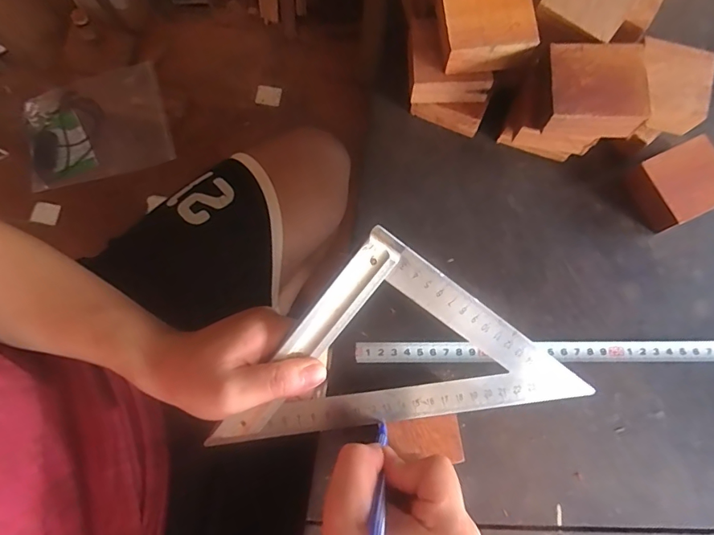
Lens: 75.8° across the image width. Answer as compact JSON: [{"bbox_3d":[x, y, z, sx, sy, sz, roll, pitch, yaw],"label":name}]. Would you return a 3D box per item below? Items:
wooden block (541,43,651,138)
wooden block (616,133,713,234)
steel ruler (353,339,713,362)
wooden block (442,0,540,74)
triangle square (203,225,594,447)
[{"bbox_3d":[0.161,-0.122,0.316,0.062,0.025,0.054,1,79,3],"label":"wooden block"},{"bbox_3d":[0.252,-0.064,0.360,0.064,0.029,0.054,-24,80,-4],"label":"wooden block"},{"bbox_3d":[0.244,0.062,0.349,0.485,0.004,0.017,0,82,1],"label":"steel ruler"},{"bbox_3d":[0.091,-0.175,0.328,0.061,0.026,0.055,-7,79,1],"label":"wooden block"},{"bbox_3d":[0.029,0.094,0.313,0.179,0.009,0.175,36,101,-14],"label":"triangle square"}]

